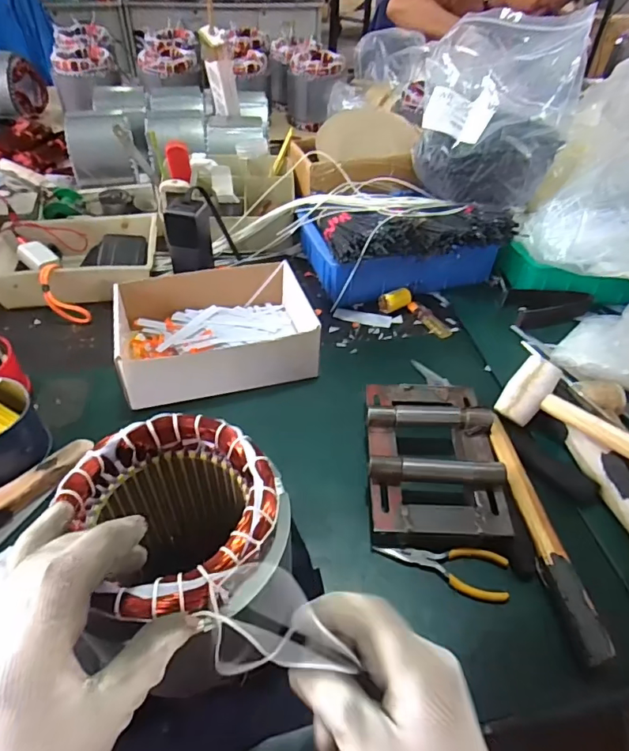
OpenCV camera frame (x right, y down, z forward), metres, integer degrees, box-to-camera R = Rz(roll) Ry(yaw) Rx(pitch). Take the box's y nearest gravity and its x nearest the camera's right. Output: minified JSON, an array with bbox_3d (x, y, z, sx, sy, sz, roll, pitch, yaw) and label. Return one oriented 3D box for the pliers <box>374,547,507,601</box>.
[{"bbox_3d":[0.121,0.177,0.458,0.118,0.012,0.046,12,45,10],"label":"pliers"}]

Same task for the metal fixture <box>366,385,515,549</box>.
[{"bbox_3d":[0.126,0.080,0.519,0.135,0.045,0.195,4,45,2],"label":"metal fixture"}]

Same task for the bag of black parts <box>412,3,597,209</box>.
[{"bbox_3d":[0.274,-0.404,0.742,0.221,0.218,0.164,13,46,10],"label":"bag of black parts"}]

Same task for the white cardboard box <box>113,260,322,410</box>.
[{"bbox_3d":[-0.127,-0.067,0.650,0.247,0.066,0.201,-10,46,-12],"label":"white cardboard box"}]

